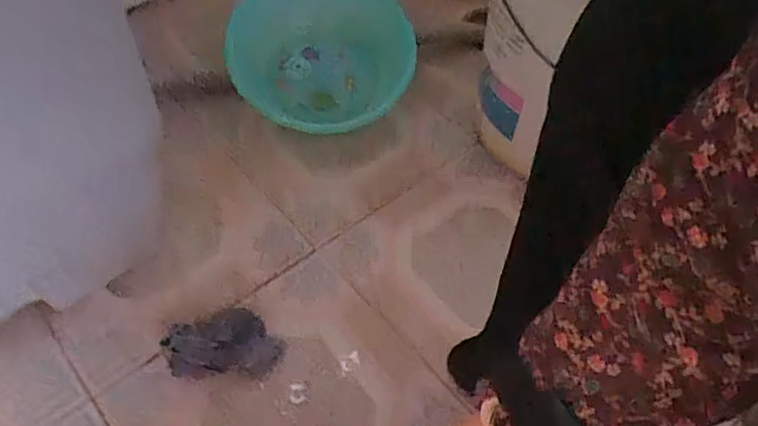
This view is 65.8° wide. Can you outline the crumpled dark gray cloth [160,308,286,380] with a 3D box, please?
[{"bbox_3d":[-0.172,0.144,0.659,0.123,0.043,0.086,-1,54,-2],"label":"crumpled dark gray cloth"}]

